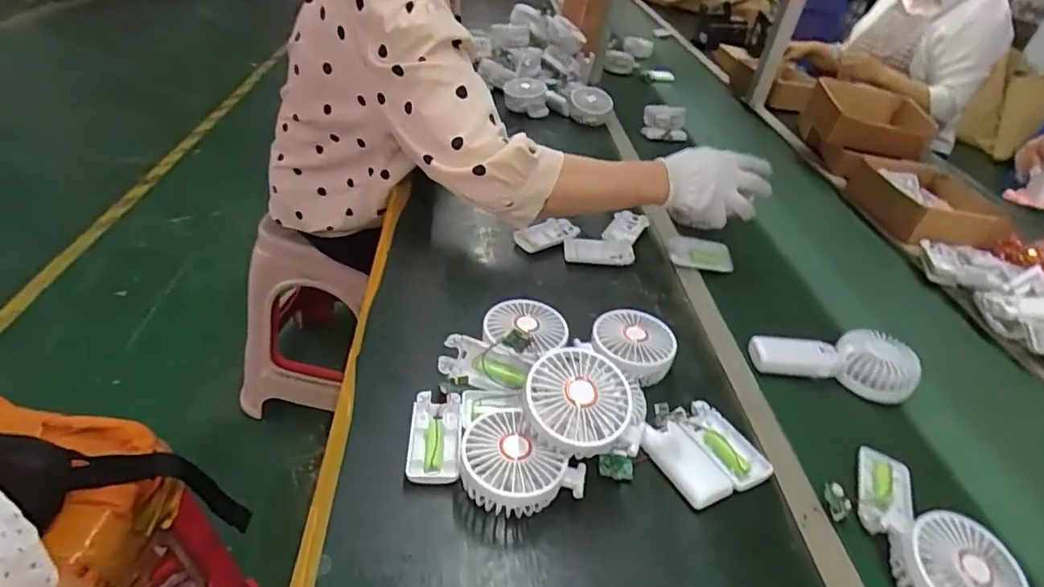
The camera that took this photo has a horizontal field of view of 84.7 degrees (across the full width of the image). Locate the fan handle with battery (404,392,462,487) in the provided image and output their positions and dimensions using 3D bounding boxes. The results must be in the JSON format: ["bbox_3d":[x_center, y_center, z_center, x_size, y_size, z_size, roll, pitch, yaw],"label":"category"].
[{"bbox_3d":[-0.079,0.134,0.522,0.045,0.023,0.096,4,37,-9],"label":"fan handle with battery"}]

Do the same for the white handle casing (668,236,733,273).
[{"bbox_3d":[0.256,-0.057,0.821,0.091,0.014,0.060,14,37,4],"label":"white handle casing"}]

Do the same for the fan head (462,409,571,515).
[{"bbox_3d":[-0.013,0.148,0.486,0.078,0.048,0.088,-18,43,-31],"label":"fan head"}]

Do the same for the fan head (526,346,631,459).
[{"bbox_3d":[0.044,0.090,0.481,0.088,0.040,0.088,6,56,-9],"label":"fan head"}]

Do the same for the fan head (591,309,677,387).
[{"bbox_3d":[0.119,0.063,0.625,0.086,0.048,0.090,4,37,-3],"label":"fan head"}]

